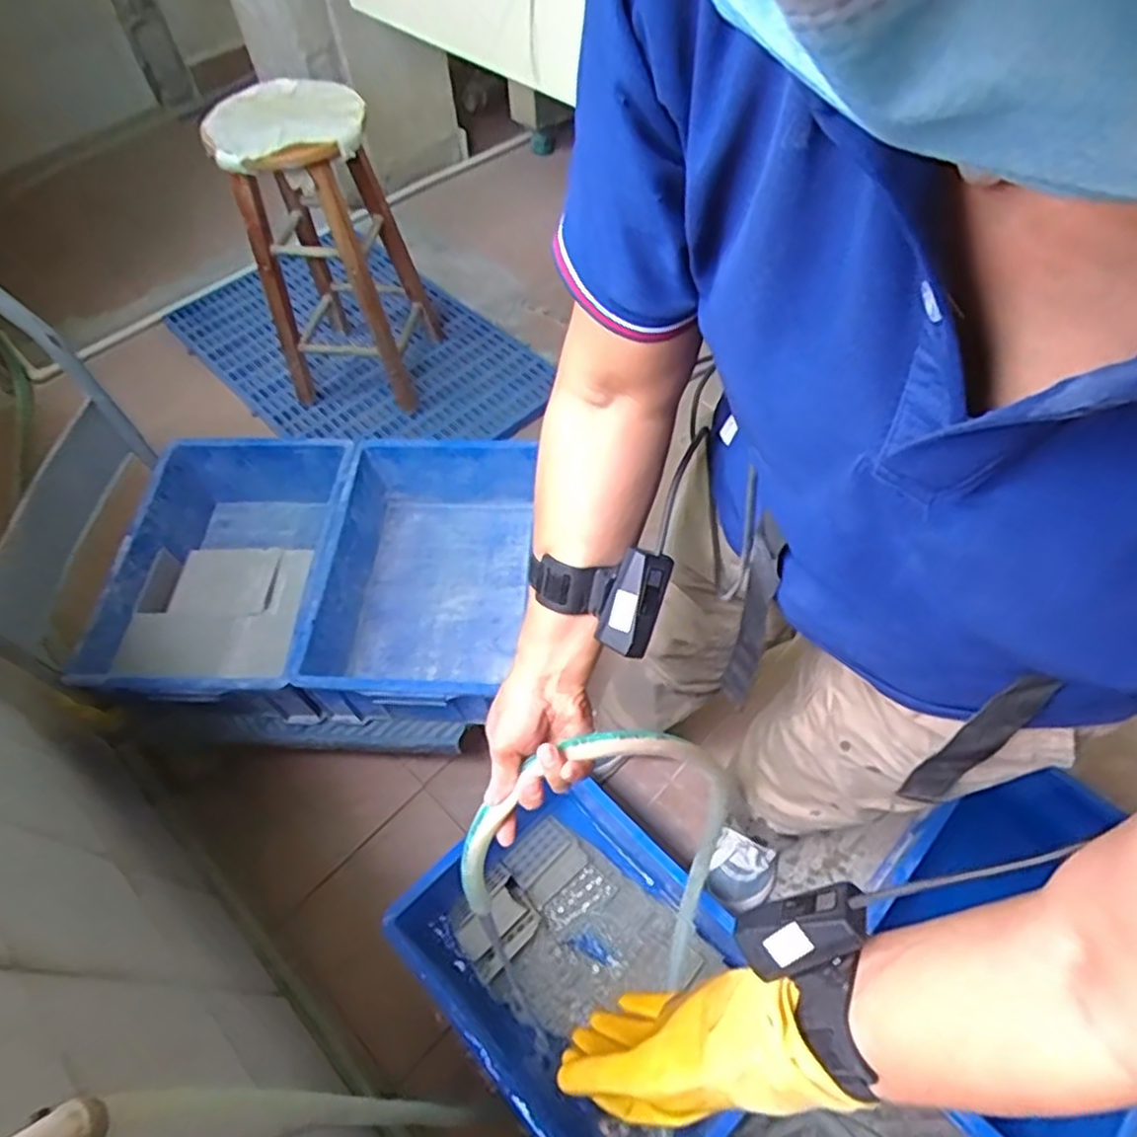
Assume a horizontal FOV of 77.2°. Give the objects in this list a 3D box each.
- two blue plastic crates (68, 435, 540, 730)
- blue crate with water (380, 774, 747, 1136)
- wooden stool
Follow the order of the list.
[{"bbox_3d":[-0.396,0.016,1.221,0.650,0.180,0.486,1,57,3],"label":"two blue plastic crates"},{"bbox_3d":[0.027,0.554,1.005,0.359,0.168,0.474,-40,64,-21],"label":"blue crate with water"},{"bbox_3d":[-0.490,-0.675,1.507,0.274,0.614,0.352,-4,57,0],"label":"wooden stool"}]

